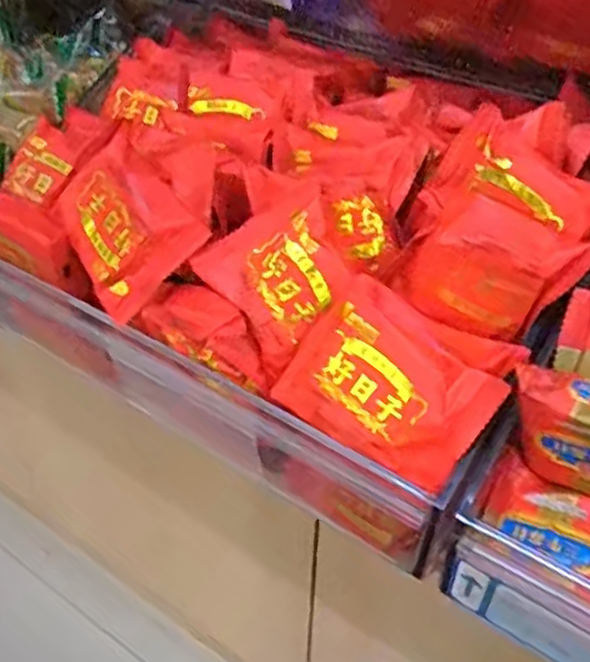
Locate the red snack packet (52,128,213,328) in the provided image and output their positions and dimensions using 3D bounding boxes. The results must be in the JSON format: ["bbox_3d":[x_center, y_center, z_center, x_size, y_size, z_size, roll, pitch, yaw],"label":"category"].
[{"bbox_3d":[-0.082,-0.048,0.334,0.068,0.059,0.016,50,14,11],"label":"red snack packet"}]

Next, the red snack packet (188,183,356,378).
[{"bbox_3d":[-0.005,-0.024,0.314,0.060,0.013,0.061,-37,84,13],"label":"red snack packet"}]

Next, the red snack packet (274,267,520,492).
[{"bbox_3d":[0.035,0.025,0.290,0.080,0.060,0.016,36,17,15],"label":"red snack packet"}]

